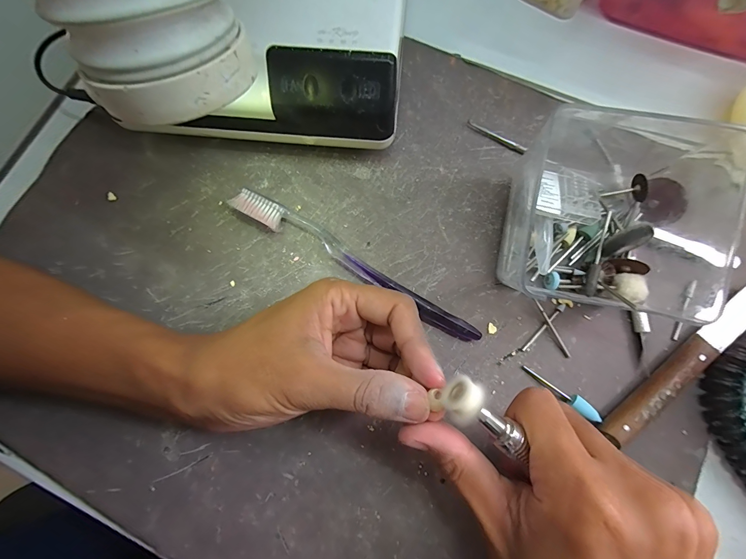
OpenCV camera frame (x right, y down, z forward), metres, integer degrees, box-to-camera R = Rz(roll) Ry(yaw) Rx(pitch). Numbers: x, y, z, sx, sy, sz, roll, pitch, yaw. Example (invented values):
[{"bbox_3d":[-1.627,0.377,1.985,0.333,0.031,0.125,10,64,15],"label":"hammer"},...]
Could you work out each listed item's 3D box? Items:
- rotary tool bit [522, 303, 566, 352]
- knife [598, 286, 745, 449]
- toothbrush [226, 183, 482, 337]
[{"bbox_3d":[0.112,0.032,0.209,0.004,0.004,0.041,43,83,8],"label":"rotary tool bit"},{"bbox_3d":[0.186,0.054,0.196,0.124,0.016,0.014,-39,81,-6],"label":"knife"},{"bbox_3d":[-0.013,-0.012,0.215,0.186,0.013,0.020,30,81,7],"label":"toothbrush"}]

